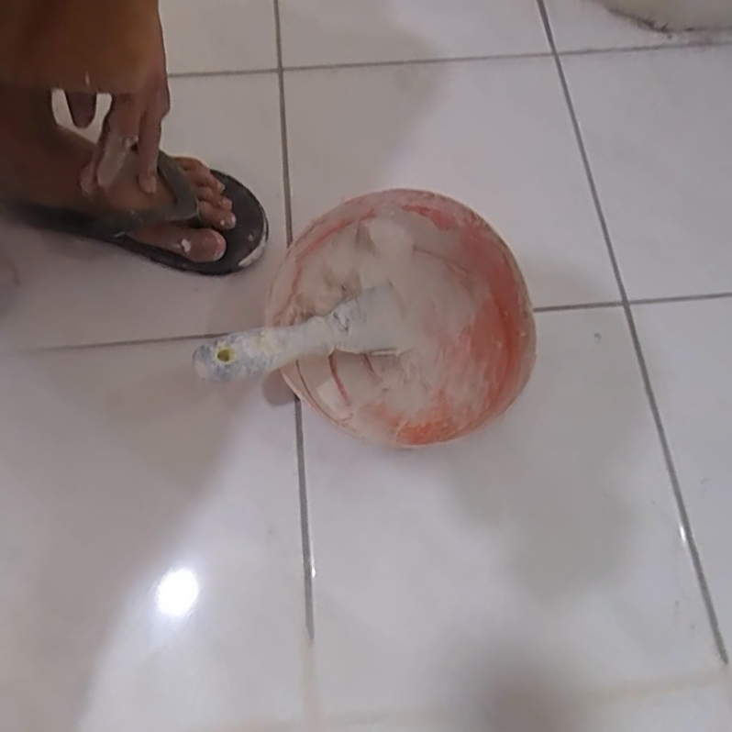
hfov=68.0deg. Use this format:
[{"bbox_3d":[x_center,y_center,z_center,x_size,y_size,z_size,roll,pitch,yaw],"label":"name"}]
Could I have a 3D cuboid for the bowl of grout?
[{"bbox_3d":[0.029,-0.037,0.446,0.198,0.070,0.191,0,71,-1],"label":"bowl of grout"}]

